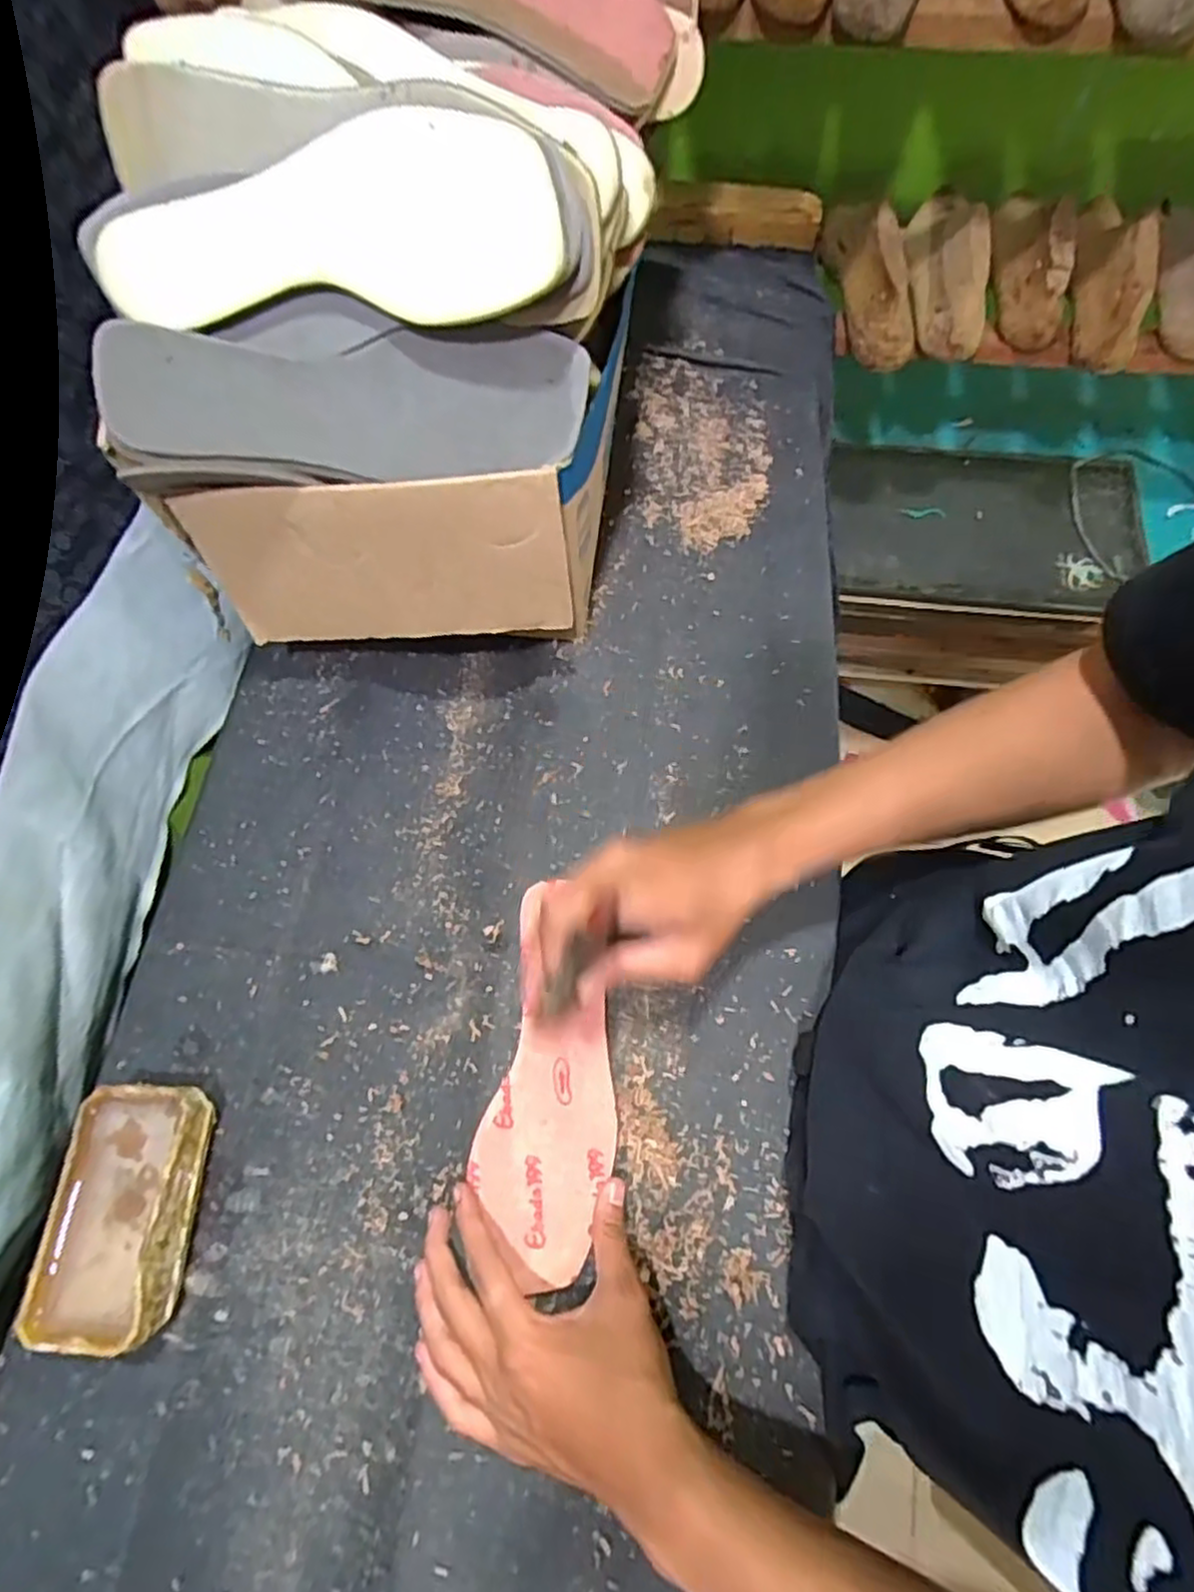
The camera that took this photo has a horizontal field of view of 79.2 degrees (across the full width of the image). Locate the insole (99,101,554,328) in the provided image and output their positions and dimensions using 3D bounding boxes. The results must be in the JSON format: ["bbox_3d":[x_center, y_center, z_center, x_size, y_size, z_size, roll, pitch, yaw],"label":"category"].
[{"bbox_3d":[-0.131,-0.280,0.354,0.224,0.079,0.017,1,38,2],"label":"insole"}]

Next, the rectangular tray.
[{"bbox_3d":[-0.270,0.234,0.412,0.076,0.047,0.123,-1,68,1],"label":"rectangular tray"}]

